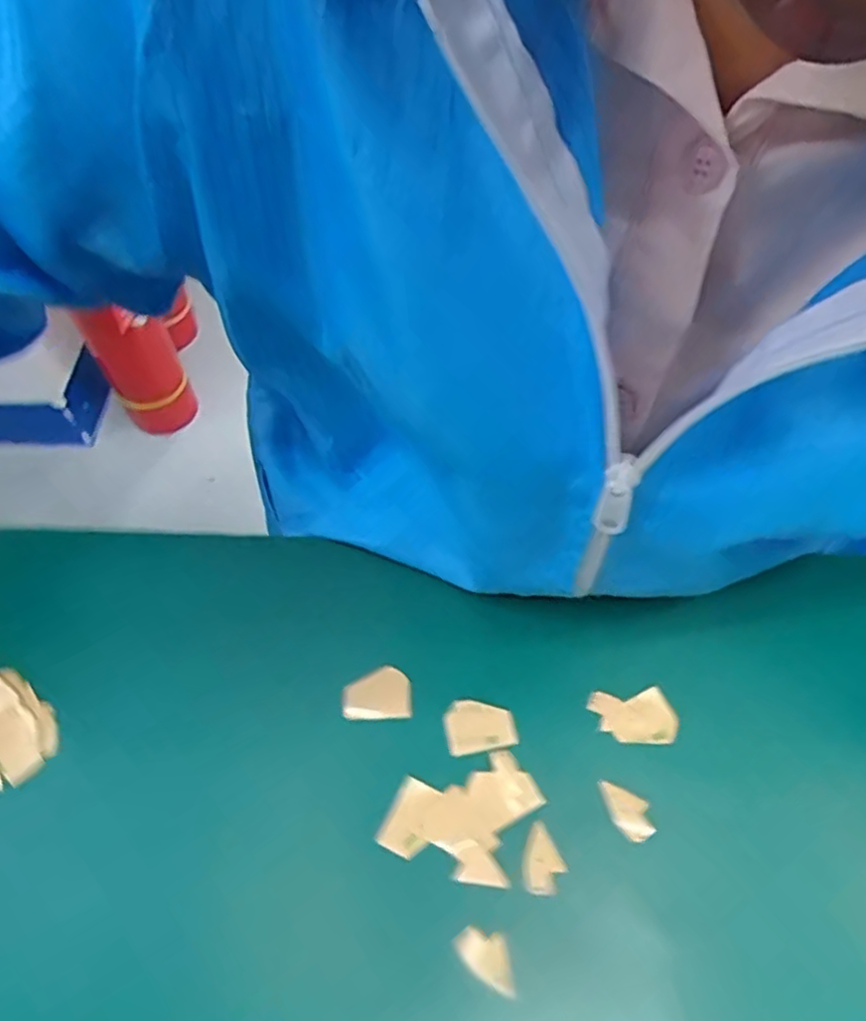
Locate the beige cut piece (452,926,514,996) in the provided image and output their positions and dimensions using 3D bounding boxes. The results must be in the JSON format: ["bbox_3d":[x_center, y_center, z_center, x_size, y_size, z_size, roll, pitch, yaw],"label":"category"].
[{"bbox_3d":[0.021,0.171,0.263,0.026,0.005,0.016,32,63,15],"label":"beige cut piece"}]

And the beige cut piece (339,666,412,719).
[{"bbox_3d":[-0.026,0.085,0.318,0.031,0.005,0.022,-2,60,-4],"label":"beige cut piece"}]

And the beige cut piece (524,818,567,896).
[{"bbox_3d":[0.046,0.143,0.280,0.016,0.004,0.026,2,60,-2],"label":"beige cut piece"}]

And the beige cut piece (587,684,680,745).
[{"bbox_3d":[0.092,0.095,0.312,0.037,0.006,0.024,-3,60,-5],"label":"beige cut piece"}]

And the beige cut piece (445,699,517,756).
[{"bbox_3d":[0.021,0.097,0.308,0.030,0.004,0.022,-6,61,-7],"label":"beige cut piece"}]

